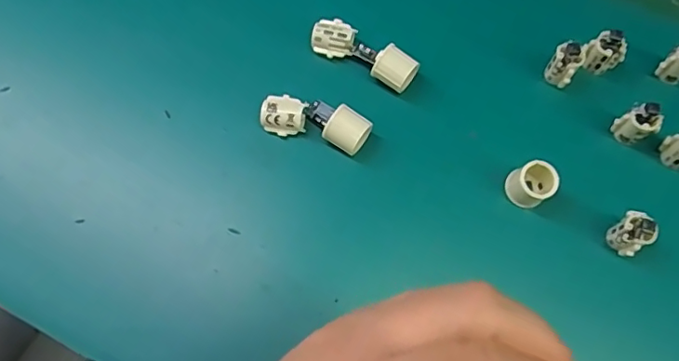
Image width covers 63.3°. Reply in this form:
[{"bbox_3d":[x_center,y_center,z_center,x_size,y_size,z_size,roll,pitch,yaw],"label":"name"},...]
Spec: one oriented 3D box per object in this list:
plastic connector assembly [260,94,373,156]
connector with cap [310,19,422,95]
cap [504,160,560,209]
[{"bbox_3d":[-0.012,-0.031,0.284,0.055,0.018,0.023,19,73,7],"label":"plastic connector assembly"},{"bbox_3d":[0.013,-0.068,0.296,0.059,0.018,0.019,30,75,10],"label":"connector with cap"},{"bbox_3d":[0.094,0.003,0.272,0.020,0.022,0.021,0,72,1],"label":"cap"}]

